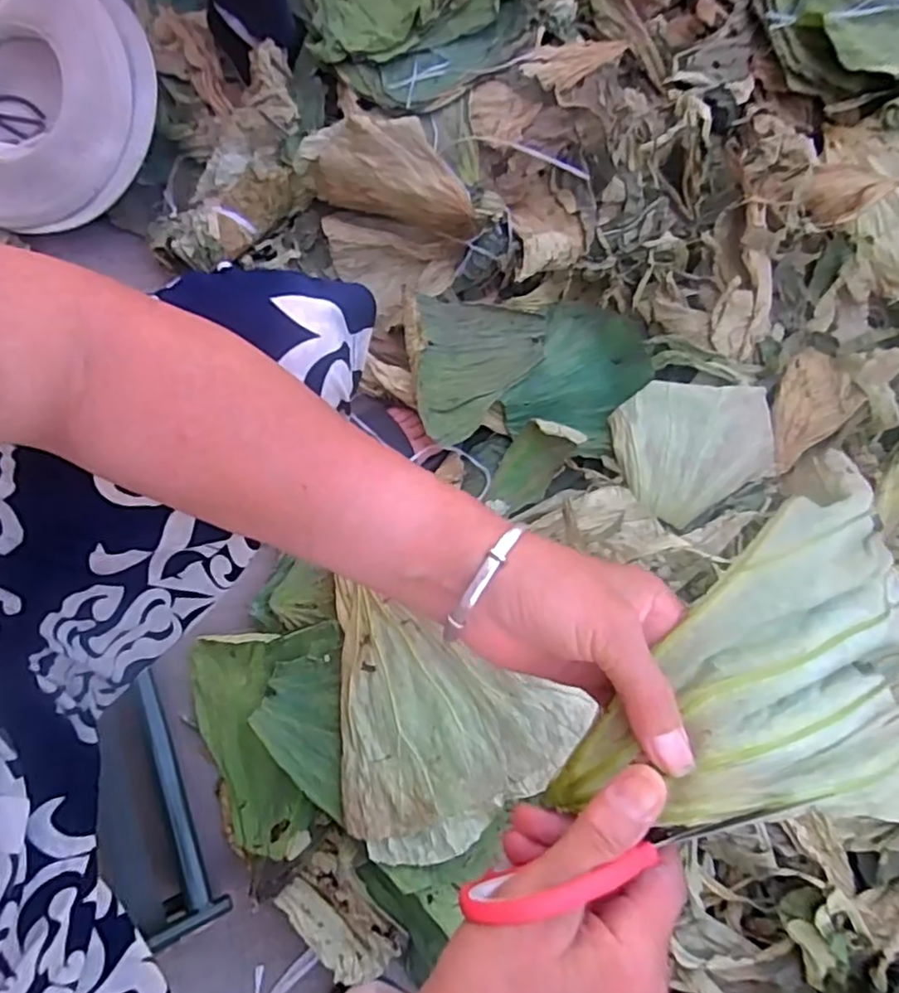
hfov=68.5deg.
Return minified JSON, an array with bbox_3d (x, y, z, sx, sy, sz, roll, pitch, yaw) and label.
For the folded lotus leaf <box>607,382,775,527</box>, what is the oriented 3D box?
[{"bbox_3d":[0.282,-0.070,0.756,0.191,0.042,0.160,-27,75,-11],"label":"folded lotus leaf"}]

